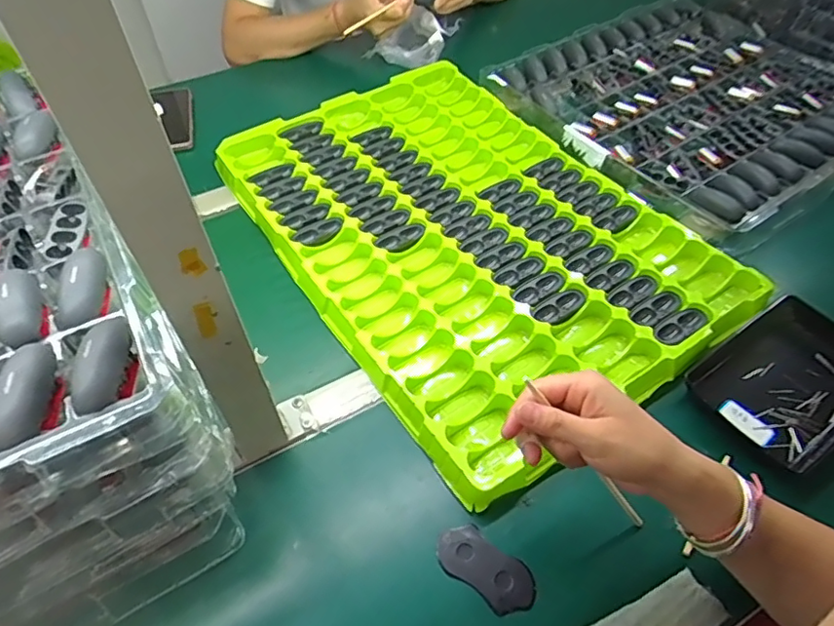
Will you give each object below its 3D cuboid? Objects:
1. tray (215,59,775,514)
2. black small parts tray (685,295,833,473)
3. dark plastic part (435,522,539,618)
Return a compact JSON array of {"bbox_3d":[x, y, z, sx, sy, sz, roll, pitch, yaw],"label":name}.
[{"bbox_3d":[0.051,-0.107,0.671,0.400,0.042,0.569,-29,57,-20],"label":"tray"},{"bbox_3d":[0.359,0.059,0.533,0.161,0.035,0.120,-30,57,-21],"label":"black small parts tray"},{"bbox_3d":[0.055,0.201,0.440,0.080,0.006,0.040,31,59,23],"label":"dark plastic part"}]

